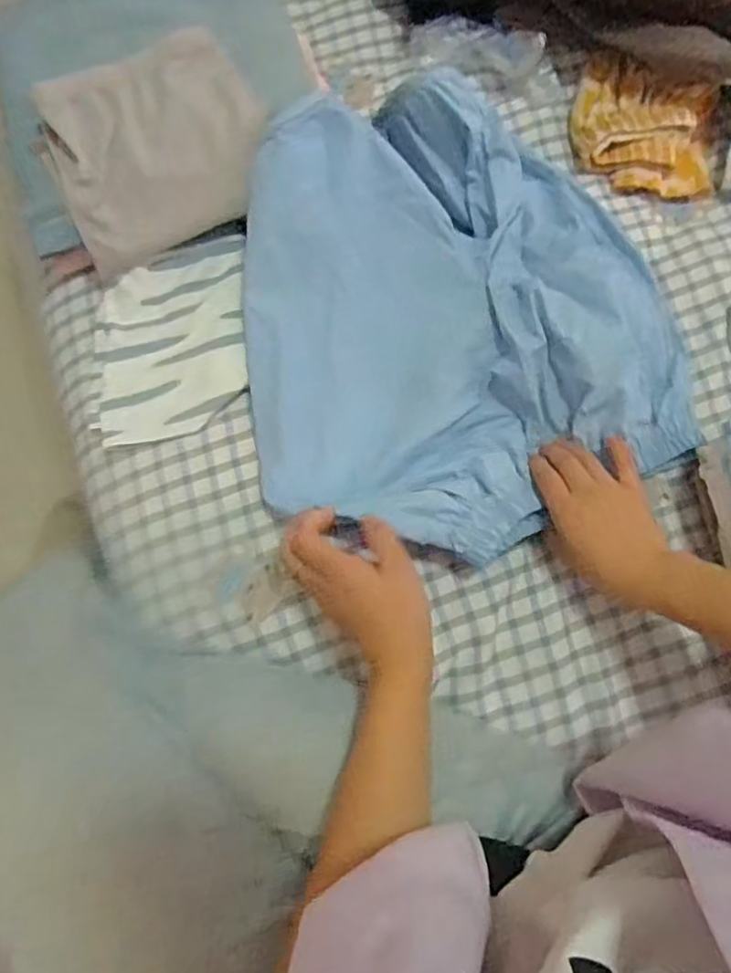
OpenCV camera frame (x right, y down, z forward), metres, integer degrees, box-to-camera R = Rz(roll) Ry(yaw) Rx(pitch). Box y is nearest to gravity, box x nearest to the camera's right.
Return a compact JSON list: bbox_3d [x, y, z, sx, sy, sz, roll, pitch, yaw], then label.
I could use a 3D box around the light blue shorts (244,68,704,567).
[{"bbox_3d":[0.080,-0.135,0.490,0.332,0.091,0.341,-6,70,-1],"label":"light blue shorts"}]

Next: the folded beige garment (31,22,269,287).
[{"bbox_3d":[-0.158,-0.258,0.498,0.166,0.023,0.133,-28,104,-8],"label":"folded beige garment"}]

